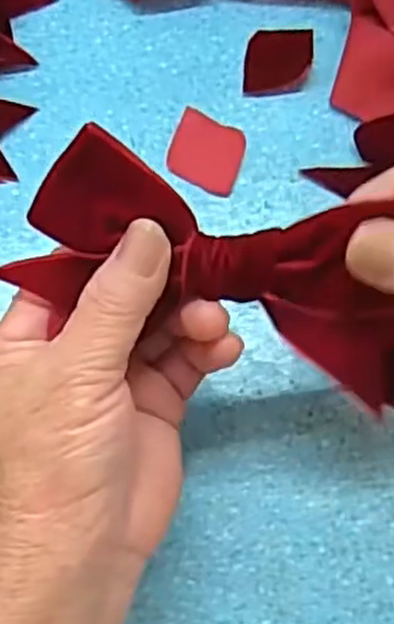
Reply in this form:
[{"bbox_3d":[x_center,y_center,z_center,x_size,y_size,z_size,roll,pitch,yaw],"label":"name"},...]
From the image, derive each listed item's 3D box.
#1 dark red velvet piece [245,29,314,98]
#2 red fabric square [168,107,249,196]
[{"bbox_3d":[0.040,-0.122,0.373,0.032,0.008,0.036,3,68,3],"label":"dark red velvet piece"},{"bbox_3d":[0.005,-0.074,0.358,0.034,0.004,0.036,19,70,10],"label":"red fabric square"}]

